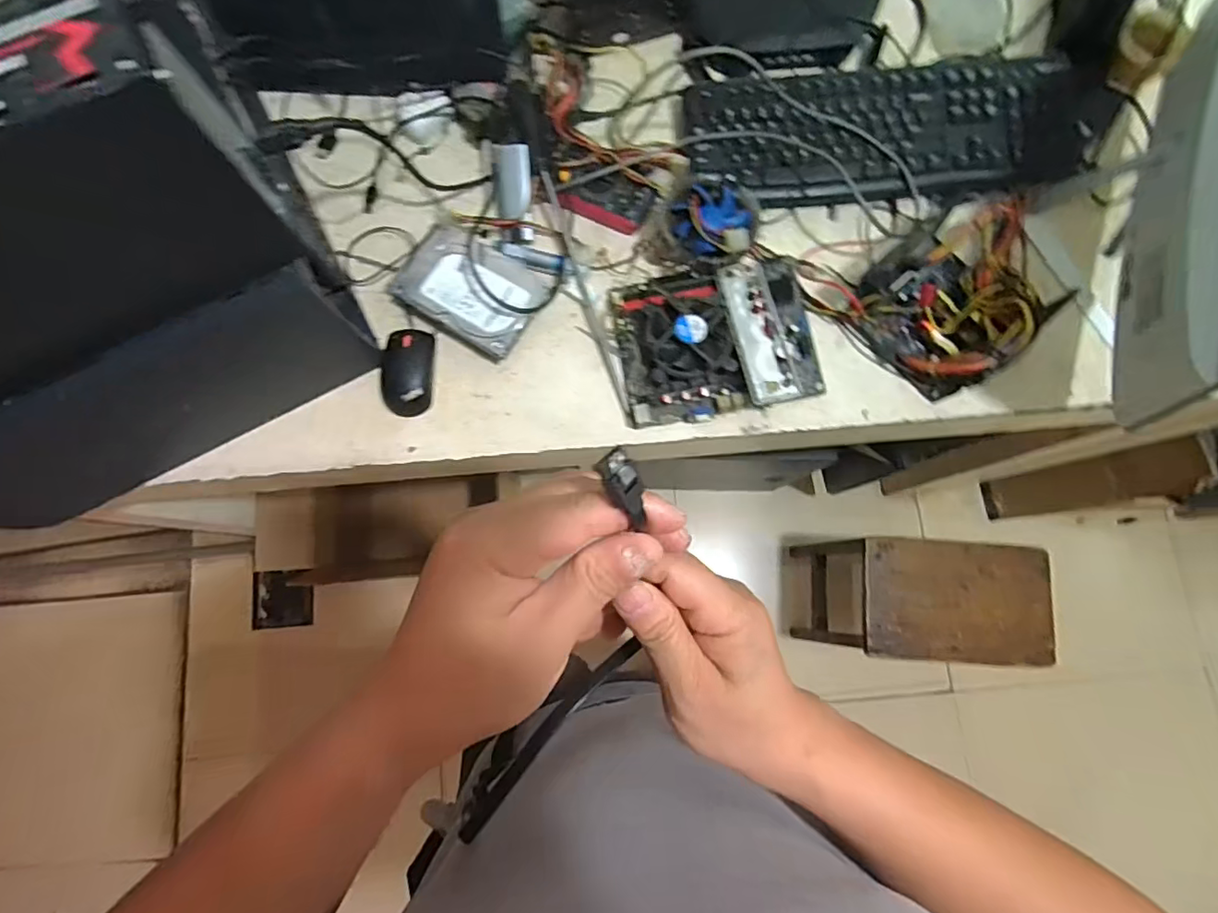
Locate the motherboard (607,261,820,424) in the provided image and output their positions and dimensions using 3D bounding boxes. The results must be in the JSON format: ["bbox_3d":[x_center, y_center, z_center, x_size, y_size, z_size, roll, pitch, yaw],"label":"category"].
[{"bbox_3d":[0.119,-0.132,0.625,0.218,0.052,0.174,-8,79,-1],"label":"motherboard"}]

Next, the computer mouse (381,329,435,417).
[{"bbox_3d":[-0.228,-0.097,0.640,0.055,0.027,0.096,2,79,1],"label":"computer mouse"}]

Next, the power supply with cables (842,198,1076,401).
[{"bbox_3d":[0.384,-0.185,0.616,0.195,0.097,0.154,-42,82,-7],"label":"power supply with cables"}]

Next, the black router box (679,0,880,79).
[{"bbox_3d":[0.207,-0.558,0.702,0.242,0.044,0.156,-8,79,-1],"label":"black router box"}]

